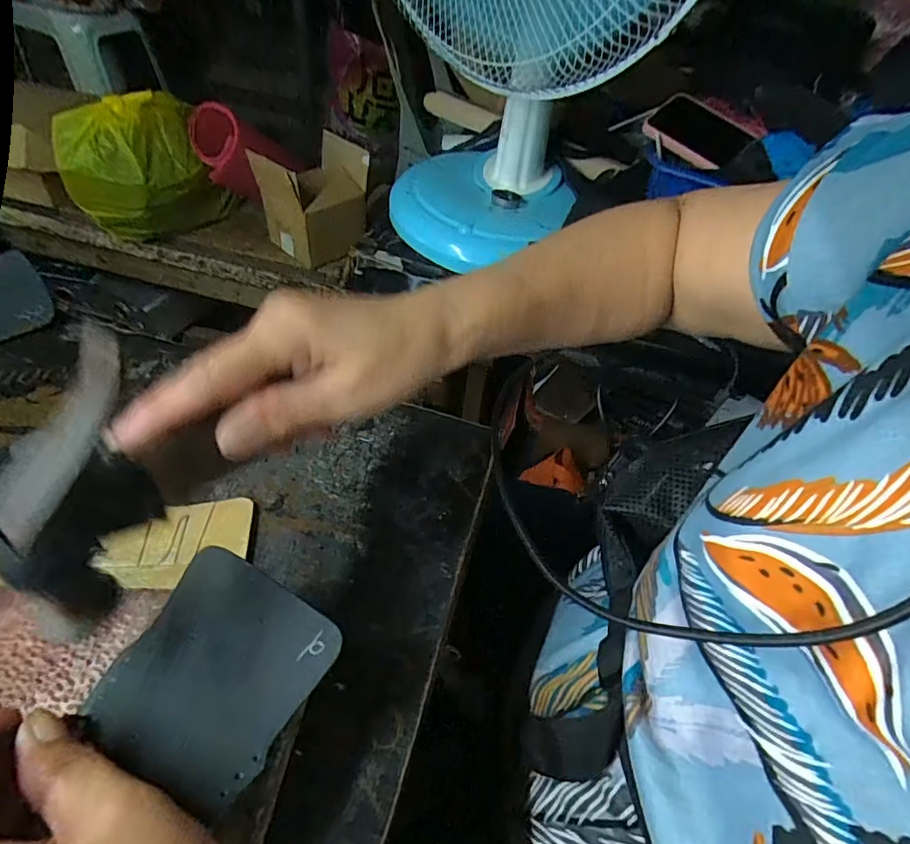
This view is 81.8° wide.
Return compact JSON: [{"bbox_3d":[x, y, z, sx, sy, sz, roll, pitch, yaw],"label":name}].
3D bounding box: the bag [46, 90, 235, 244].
[{"bbox_3d":[-0.537,-0.447,0.928,0.156,0.197,0.248,32,52,24],"label":"bag"}]

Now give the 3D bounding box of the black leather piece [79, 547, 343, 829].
[{"bbox_3d":[-0.102,0.104,0.222,0.079,0.012,0.082,27,57,18],"label":"black leather piece"}]

